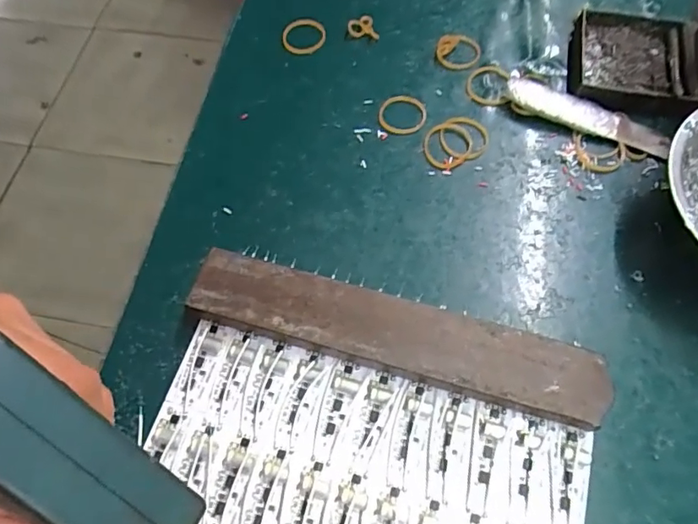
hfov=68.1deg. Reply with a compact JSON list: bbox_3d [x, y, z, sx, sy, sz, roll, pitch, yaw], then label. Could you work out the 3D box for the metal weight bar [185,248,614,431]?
[{"bbox_3d":[0.020,0.035,0.250,0.195,0.018,0.037,15,66,8],"label":"metal weight bar"}]

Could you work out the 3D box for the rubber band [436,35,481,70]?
[{"bbox_3d":[0.070,-0.135,0.328,0.027,0.004,0.026,-1,65,1],"label":"rubber band"}]

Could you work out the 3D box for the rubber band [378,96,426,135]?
[{"bbox_3d":[0.032,-0.090,0.312,0.029,0.004,0.027,-1,65,1],"label":"rubber band"}]

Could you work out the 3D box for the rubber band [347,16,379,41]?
[{"bbox_3d":[0.009,-0.153,0.337,0.020,0.010,0.012,4,65,3],"label":"rubber band"}]

